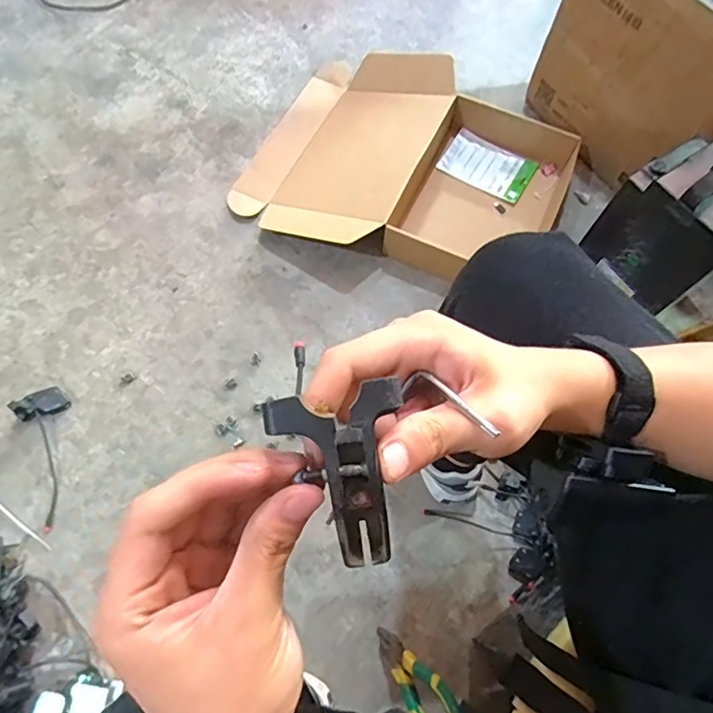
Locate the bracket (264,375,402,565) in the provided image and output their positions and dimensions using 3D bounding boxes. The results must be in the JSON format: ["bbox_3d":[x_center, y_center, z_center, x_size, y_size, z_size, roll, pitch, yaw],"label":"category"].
[{"bbox_3d":[-0.009,0.040,0.187,0.045,0.020,0.061,3,102,-3],"label":"bracket"}]

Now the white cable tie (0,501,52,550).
[{"bbox_3d":[-0.534,0.233,0.806,0.185,0.005,0.028,34,71,11],"label":"white cable tie"}]

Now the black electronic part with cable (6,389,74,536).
[{"bbox_3d":[-0.484,0.154,0.821,0.076,0.042,0.218,-20,70,-9],"label":"black electronic part with cable"}]

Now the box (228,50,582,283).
[{"bbox_3d":[0.102,-0.370,1.035,0.612,0.100,0.481,26,70,8],"label":"box"}]

